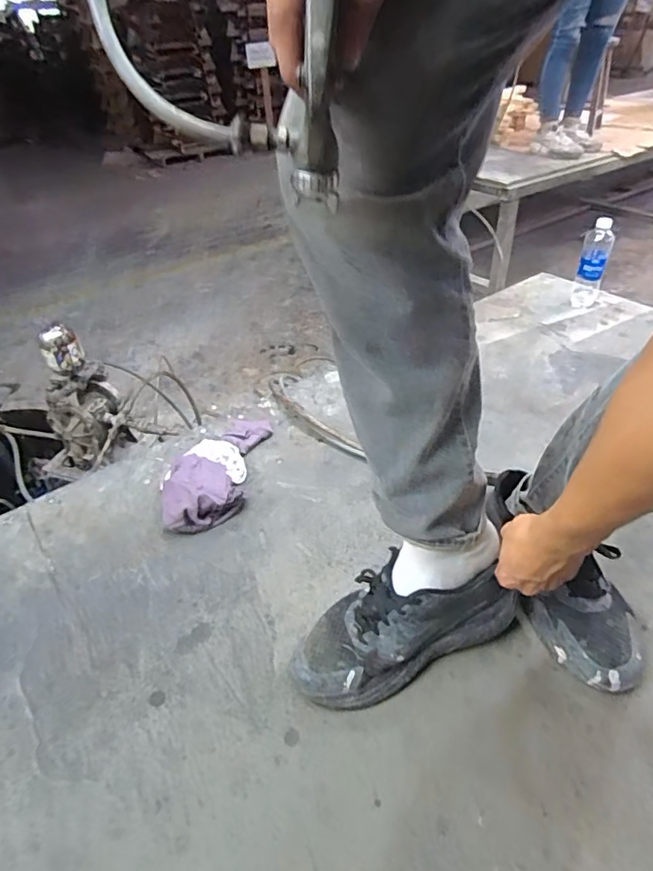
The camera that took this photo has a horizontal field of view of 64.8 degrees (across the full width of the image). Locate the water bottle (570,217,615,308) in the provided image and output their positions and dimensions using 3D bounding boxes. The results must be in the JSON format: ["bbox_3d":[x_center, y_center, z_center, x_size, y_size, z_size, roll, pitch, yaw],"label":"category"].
[{"bbox_3d":[0.646,-0.417,1.248,0.064,0.199,0.057,14,43,21],"label":"water bottle"}]

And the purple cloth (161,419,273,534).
[{"bbox_3d":[-0.195,0.046,0.891,0.142,0.059,0.290,3,39,8],"label":"purple cloth"}]

